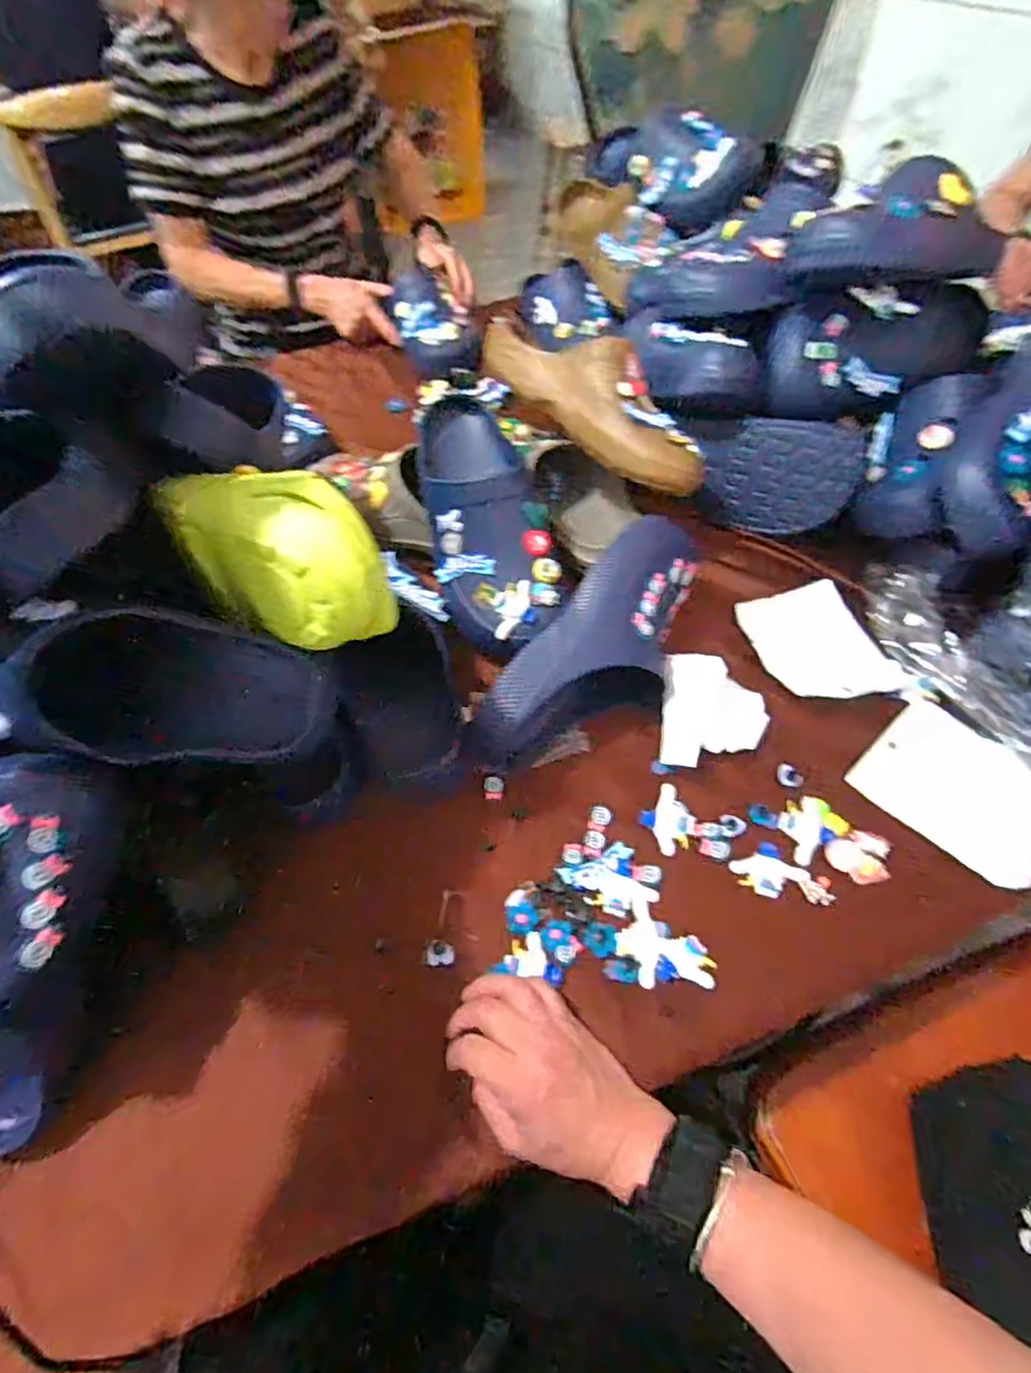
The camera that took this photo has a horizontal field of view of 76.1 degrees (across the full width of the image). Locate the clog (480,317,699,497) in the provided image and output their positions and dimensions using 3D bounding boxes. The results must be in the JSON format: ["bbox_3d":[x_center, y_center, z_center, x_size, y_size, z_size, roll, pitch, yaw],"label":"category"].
[{"bbox_3d":[0.080,-0.307,0.691,0.292,0.072,0.093,40,65,11],"label":"clog"}]

